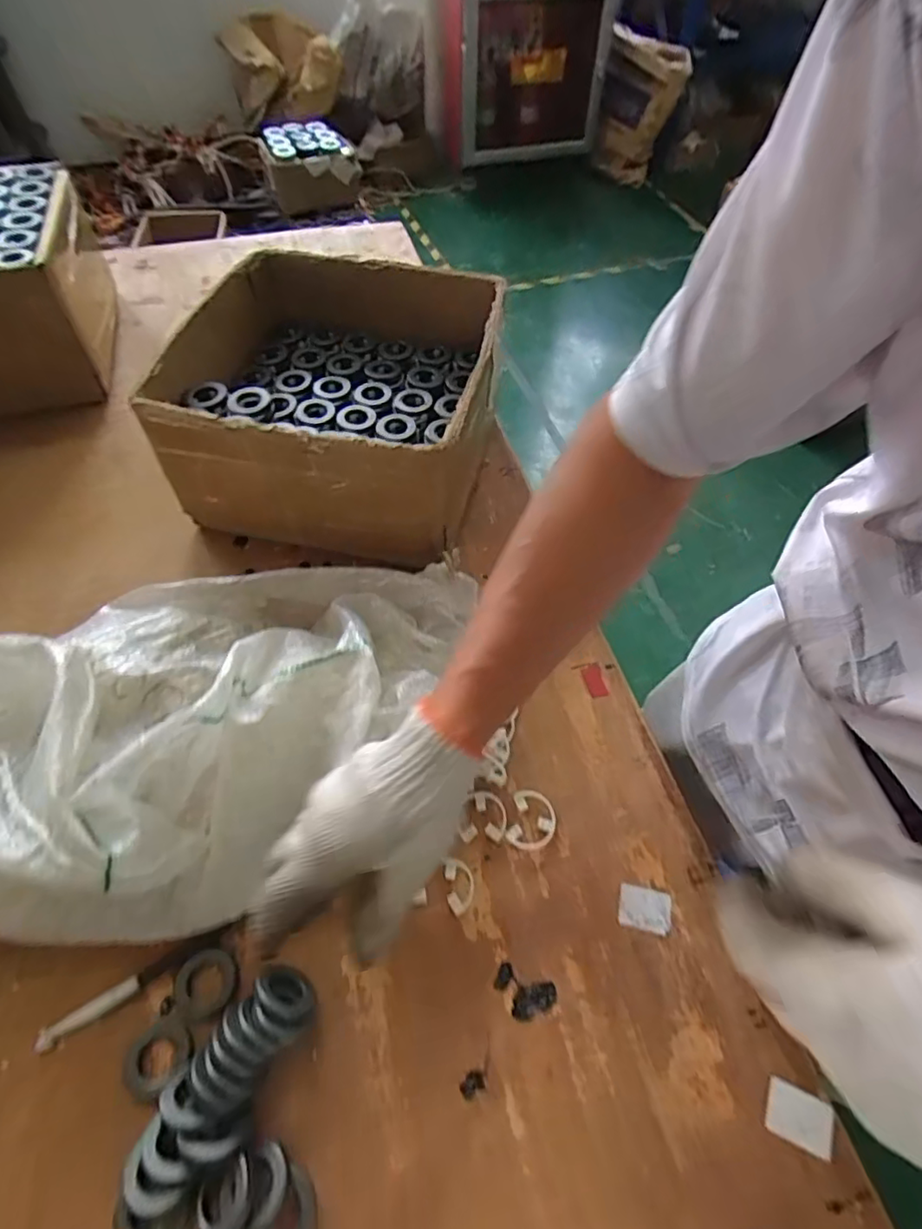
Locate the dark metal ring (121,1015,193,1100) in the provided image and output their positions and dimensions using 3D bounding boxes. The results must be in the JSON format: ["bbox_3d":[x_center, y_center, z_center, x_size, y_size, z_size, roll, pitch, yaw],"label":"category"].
[{"bbox_3d":[-0.210,0.303,0.407,0.042,0.011,0.044,1,55,-1],"label":"dark metal ring"}]

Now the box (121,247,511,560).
[{"bbox_3d":[-0.135,-0.249,0.682,0.336,0.154,0.336,10,55,6],"label":"box"}]

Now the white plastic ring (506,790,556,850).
[{"bbox_3d":[0.061,0.175,0.504,0.037,0.007,0.050,13,55,8],"label":"white plastic ring"}]

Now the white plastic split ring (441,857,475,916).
[{"bbox_3d":[-0.001,0.216,0.474,0.022,0.005,0.043,-7,55,-6],"label":"white plastic split ring"}]

